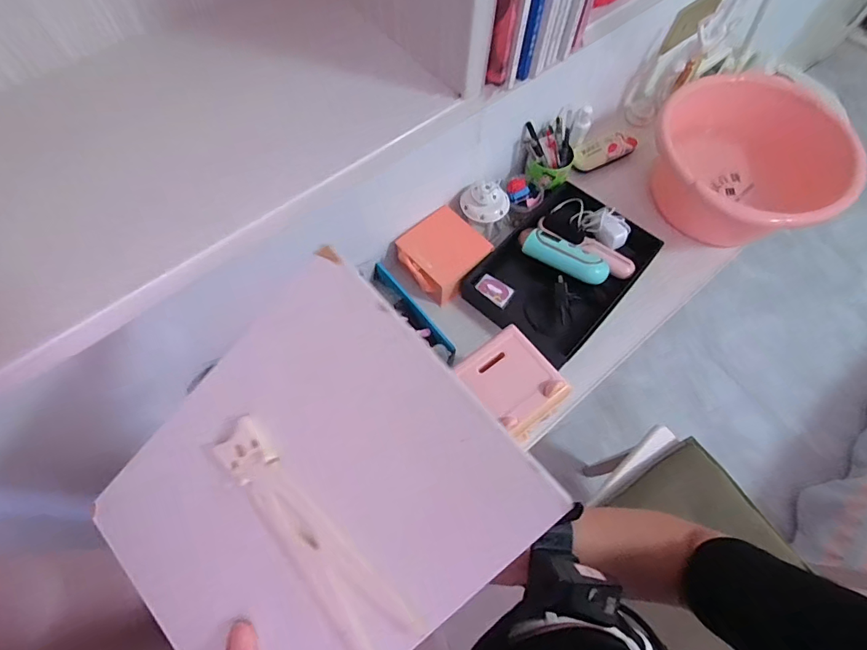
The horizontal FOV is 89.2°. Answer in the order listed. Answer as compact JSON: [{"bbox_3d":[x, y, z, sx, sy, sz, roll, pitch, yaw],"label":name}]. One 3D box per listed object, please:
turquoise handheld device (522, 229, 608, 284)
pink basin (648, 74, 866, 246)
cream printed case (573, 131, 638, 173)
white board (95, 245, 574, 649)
[{"bbox_3d":[0.226,-0.123,0.772,0.167,0.031,0.061,34,70,14],"label":"turquoise handheld device"},{"bbox_3d":[0.579,-0.299,0.845,0.352,0.162,0.352,0,65,0],"label":"pink basin"},{"bbox_3d":[0.358,-0.368,0.929,0.132,0.032,0.052,-21,67,-9],"label":"cream printed case"},{"bbox_3d":[-0.078,0.105,0.252,0.233,0.010,0.187,-46,77,7],"label":"white board"}]

